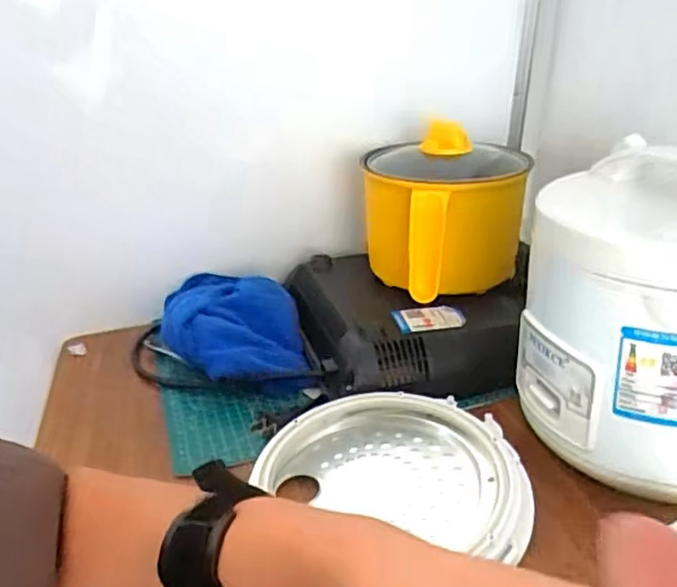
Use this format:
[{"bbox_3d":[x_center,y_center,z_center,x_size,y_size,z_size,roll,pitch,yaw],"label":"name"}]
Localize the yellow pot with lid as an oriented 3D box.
[{"bbox_3d":[0.106,-0.076,0.656,0.151,0.159,0.161,-1,24,5],"label":"yellow pot with lid"}]

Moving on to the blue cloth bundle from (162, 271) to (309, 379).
[{"bbox_3d":[-0.111,0.037,0.657,0.137,0.054,0.127,-7,25,-8],"label":"blue cloth bundle"}]

